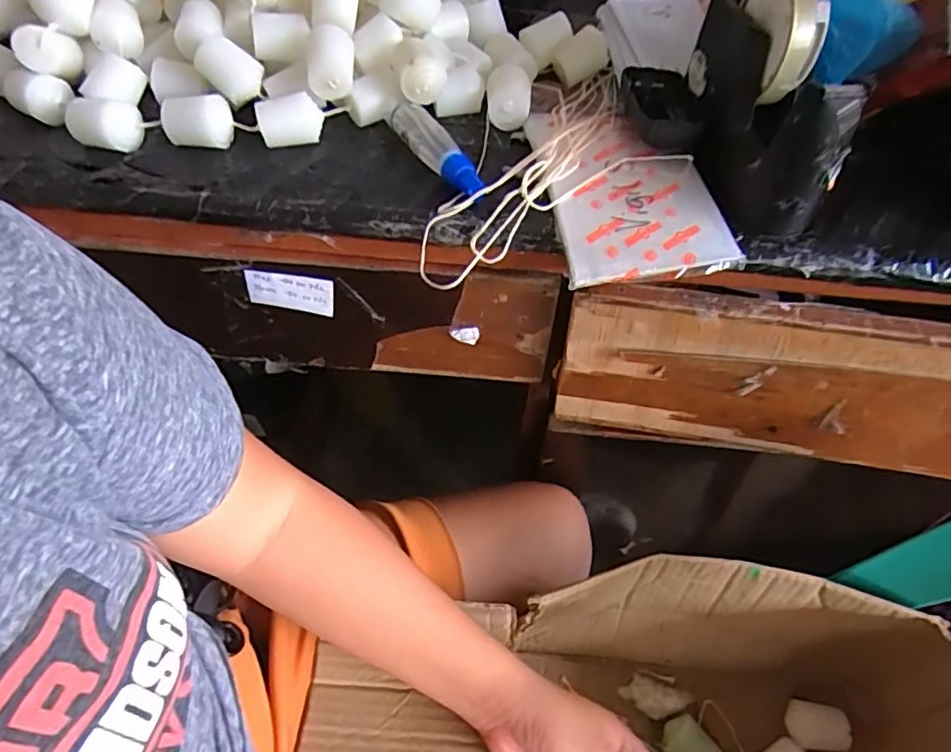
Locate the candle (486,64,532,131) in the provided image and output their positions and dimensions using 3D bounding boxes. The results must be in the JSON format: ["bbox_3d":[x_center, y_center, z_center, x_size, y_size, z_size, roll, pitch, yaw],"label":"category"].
[{"bbox_3d":[0.028,-0.238,0.496,0.037,0.030,0.052,1,51,0],"label":"candle"}]

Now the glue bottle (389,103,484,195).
[{"bbox_3d":[-0.033,-0.179,0.455,0.024,0.021,0.114,-24,56,-19],"label":"glue bottle"}]

